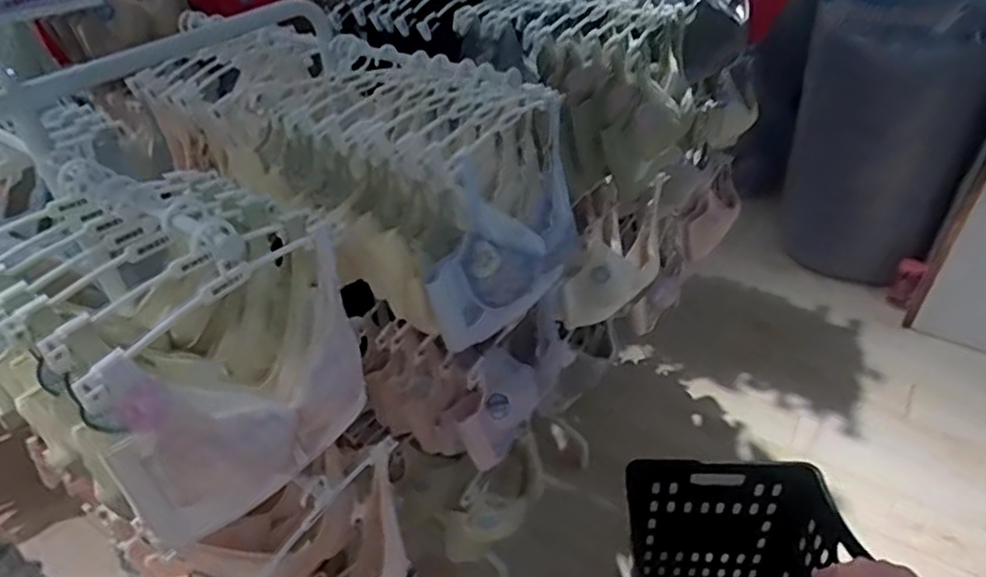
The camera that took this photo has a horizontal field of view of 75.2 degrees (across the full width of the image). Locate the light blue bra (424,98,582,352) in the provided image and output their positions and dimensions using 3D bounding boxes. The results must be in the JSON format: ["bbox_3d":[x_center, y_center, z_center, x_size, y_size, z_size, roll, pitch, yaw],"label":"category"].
[{"bbox_3d":[0.035,-0.079,0.860,0.121,0.217,0.290,18,45,19],"label":"light blue bra"}]

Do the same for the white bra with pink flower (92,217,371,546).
[{"bbox_3d":[-0.221,0.098,0.607,0.100,0.212,0.264,32,51,30],"label":"white bra with pink flower"}]

